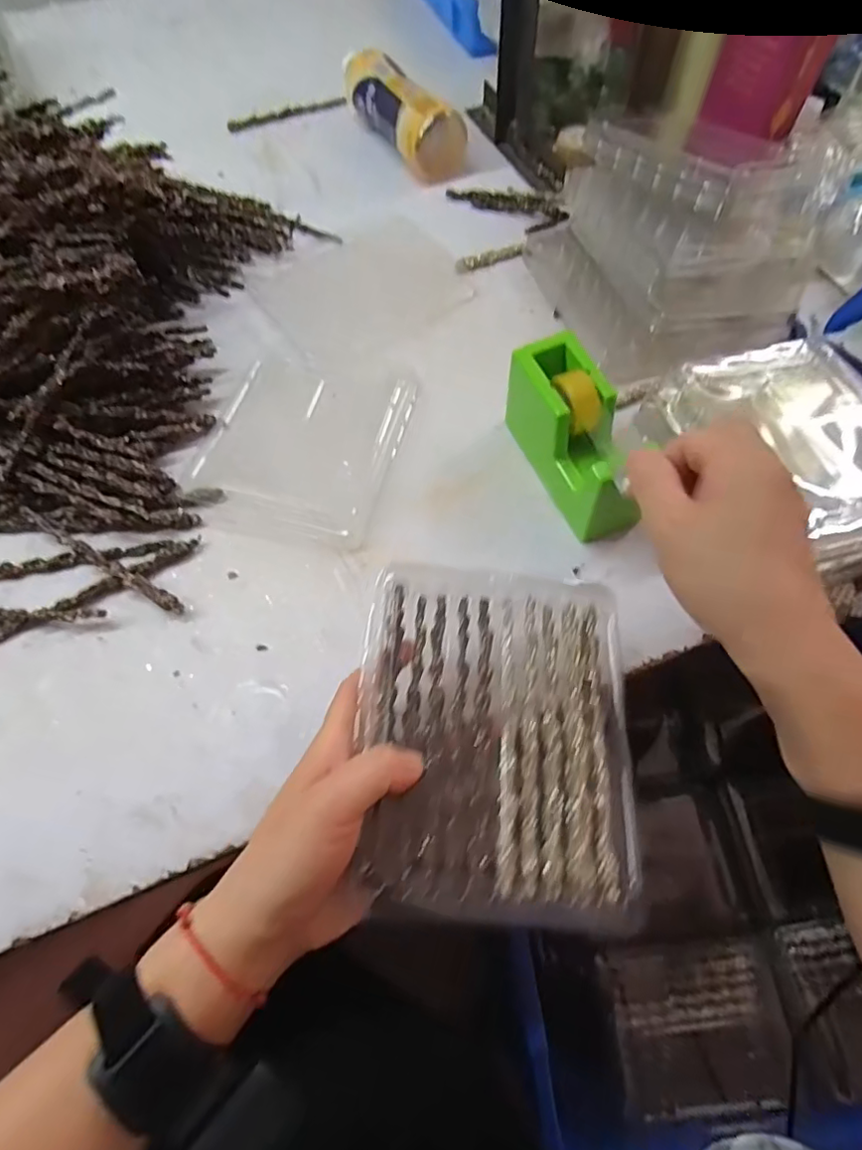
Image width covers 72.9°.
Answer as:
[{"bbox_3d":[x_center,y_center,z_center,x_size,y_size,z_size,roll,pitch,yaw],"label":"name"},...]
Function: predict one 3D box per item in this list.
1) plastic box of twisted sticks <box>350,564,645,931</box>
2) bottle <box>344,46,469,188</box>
[{"bbox_3d":[0.035,0.080,0.315,0.141,0.030,0.179,4,63,2],"label":"plastic box of twisted sticks"},{"bbox_3d":[-0.036,-0.526,0.653,0.067,0.056,0.209,-27,66,-13],"label":"bottle"}]

